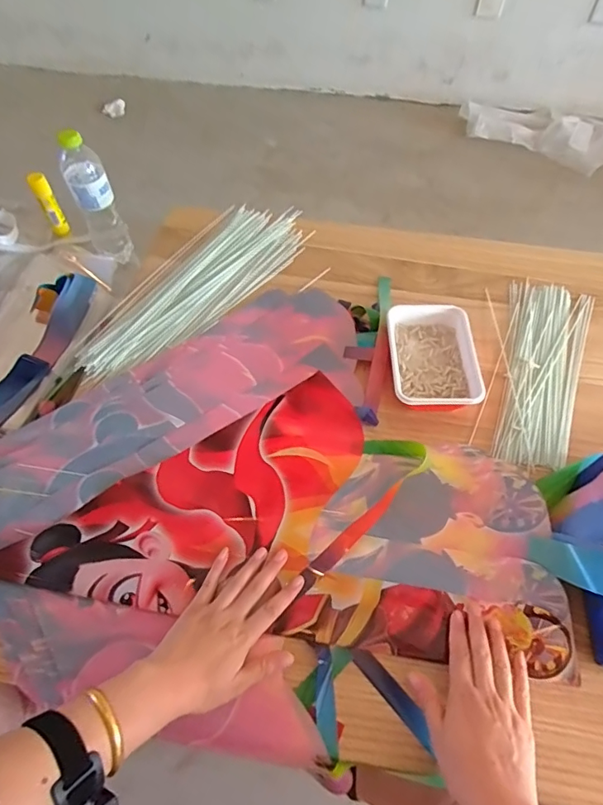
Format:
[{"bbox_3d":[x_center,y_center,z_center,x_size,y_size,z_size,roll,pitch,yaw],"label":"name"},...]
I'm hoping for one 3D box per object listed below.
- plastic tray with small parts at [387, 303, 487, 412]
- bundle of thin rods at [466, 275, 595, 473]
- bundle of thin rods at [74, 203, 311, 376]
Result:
[{"bbox_3d":[0.180,-0.064,0.678,0.114,0.041,0.160,1,58,1],"label":"plastic tray with small parts"},{"bbox_3d":[0.331,-0.055,0.695,0.132,0.010,0.337,21,61,13],"label":"bundle of thin rods"},{"bbox_3d":[-0.163,-0.188,0.785,0.163,0.015,0.429,31,63,18],"label":"bundle of thin rods"}]

